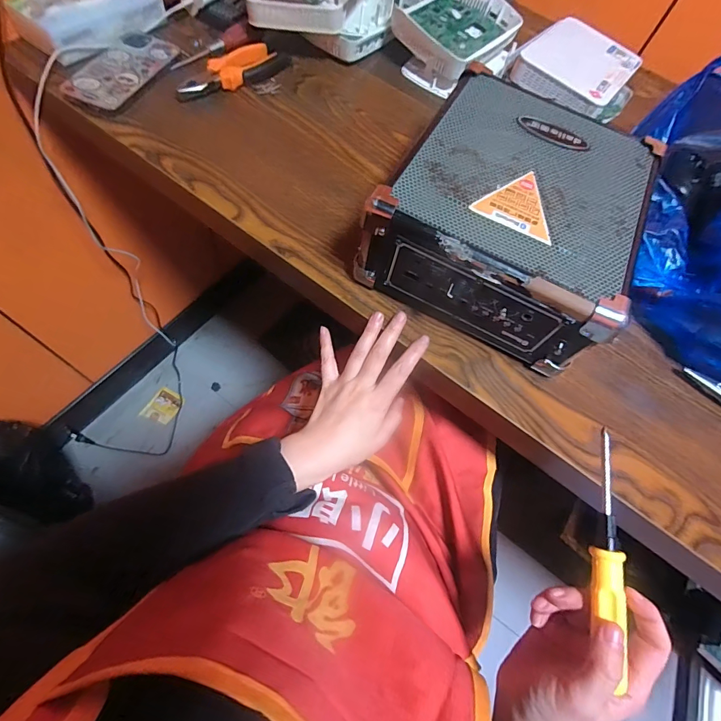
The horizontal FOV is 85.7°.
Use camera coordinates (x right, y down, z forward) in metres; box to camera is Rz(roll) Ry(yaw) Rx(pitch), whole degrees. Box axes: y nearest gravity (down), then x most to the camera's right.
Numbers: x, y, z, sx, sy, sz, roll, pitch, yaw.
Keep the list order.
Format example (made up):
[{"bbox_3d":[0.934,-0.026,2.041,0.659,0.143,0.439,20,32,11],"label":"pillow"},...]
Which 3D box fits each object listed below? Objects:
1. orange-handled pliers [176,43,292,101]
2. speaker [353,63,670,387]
[{"bbox_3d":[-0.153,-0.349,0.473,0.040,0.032,0.150,40,66,11],"label":"orange-handled pliers"},{"bbox_3d":[0.143,-0.140,0.368,0.207,0.095,0.236,29,66,6],"label":"speaker"}]

